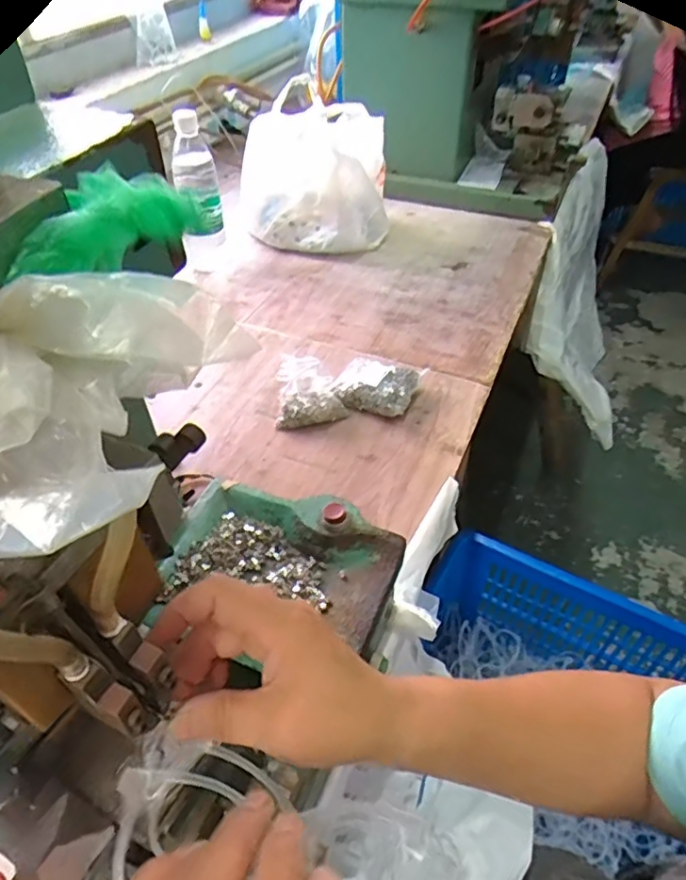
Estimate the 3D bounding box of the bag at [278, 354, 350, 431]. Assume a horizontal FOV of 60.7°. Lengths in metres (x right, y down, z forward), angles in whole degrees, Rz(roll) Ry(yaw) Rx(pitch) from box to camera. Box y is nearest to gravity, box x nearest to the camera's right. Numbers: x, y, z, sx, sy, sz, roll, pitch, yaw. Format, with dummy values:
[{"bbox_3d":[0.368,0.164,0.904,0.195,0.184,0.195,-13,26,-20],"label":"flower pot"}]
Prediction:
[{"bbox_3d":[-0.036,-0.054,0.675,0.082,0.073,0.056,0,46,1],"label":"bag"}]

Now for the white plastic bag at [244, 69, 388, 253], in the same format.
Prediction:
[{"bbox_3d":[-0.046,-0.406,0.912,0.233,0.208,0.139,-5,46,-3],"label":"white plastic bag"}]

